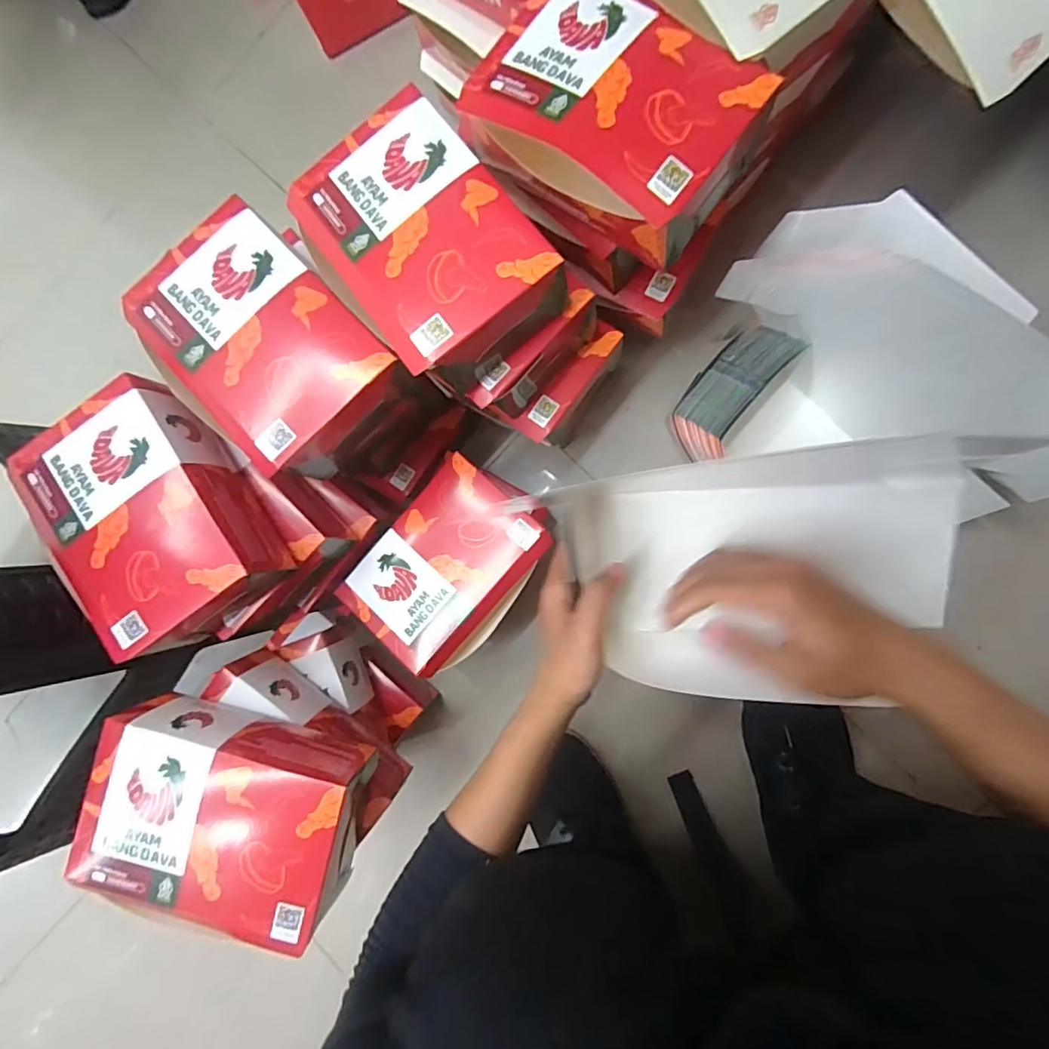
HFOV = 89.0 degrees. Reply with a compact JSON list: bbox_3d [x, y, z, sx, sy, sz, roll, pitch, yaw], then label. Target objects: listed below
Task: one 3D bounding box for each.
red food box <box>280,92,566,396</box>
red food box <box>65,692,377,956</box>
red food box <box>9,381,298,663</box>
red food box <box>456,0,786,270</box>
[{"bbox_3d":[-0.070,-0.192,0.382,0.126,0.064,0.179,-39,85,5],"label":"red food box"},{"bbox_3d":[-0.209,0.205,0.378,0.171,0.061,0.121,12,91,7],"label":"red food box"},{"bbox_3d":[-0.276,-0.002,0.401,0.134,0.065,0.177,-33,85,5],"label":"red food box"},{"bbox_3d":[0.057,-0.266,0.353,0.176,0.064,0.141,34,93,6],"label":"red food box"}]

